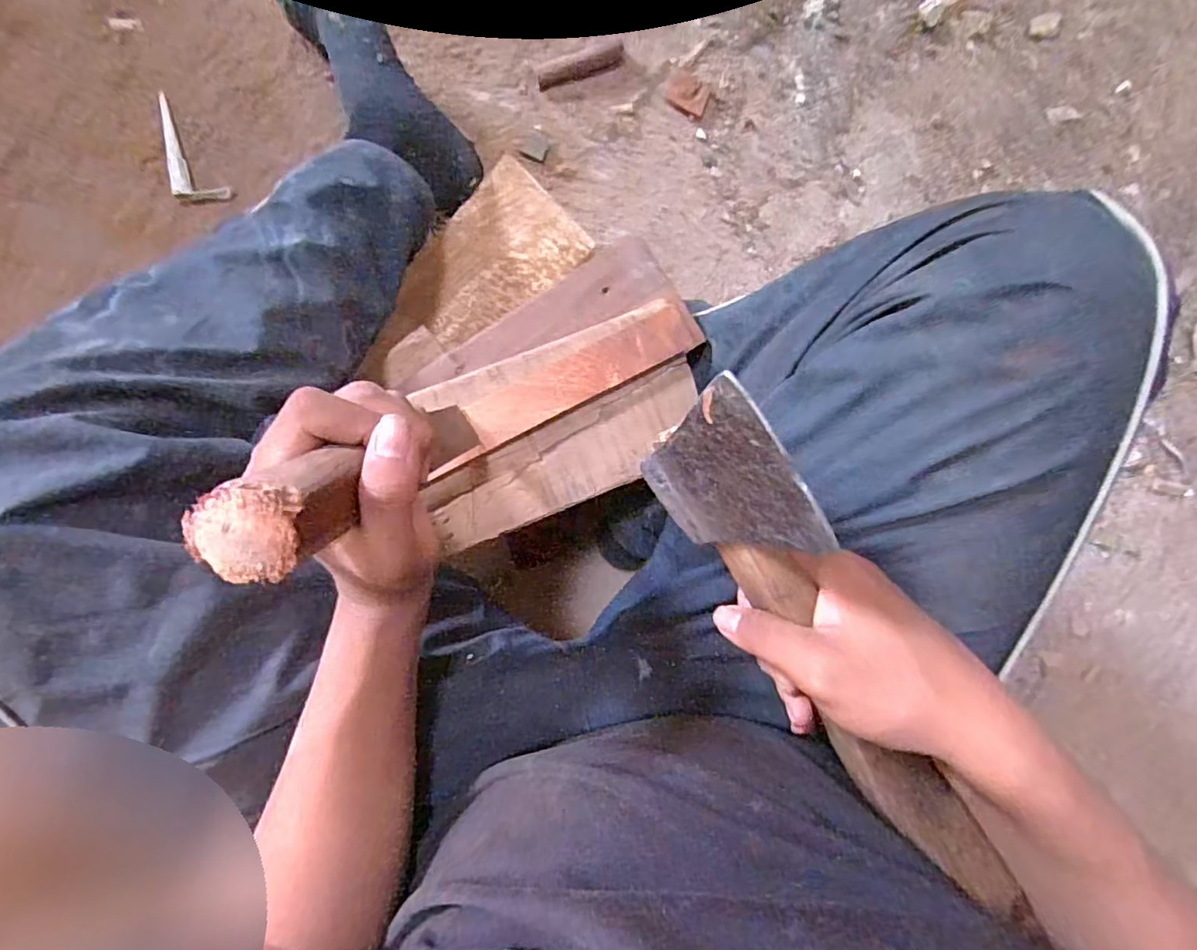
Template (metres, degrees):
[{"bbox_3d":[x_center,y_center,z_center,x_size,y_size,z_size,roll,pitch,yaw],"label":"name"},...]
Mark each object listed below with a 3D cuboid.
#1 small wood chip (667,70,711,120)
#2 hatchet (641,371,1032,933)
[{"bbox_3d":[0.101,-0.426,0.649,0.047,0.004,0.040,27,90,-10],"label":"small wood chip"},{"bbox_3d":[0.095,0.074,0.258,0.031,0.100,0.235,-31,90,-5],"label":"hatchet"}]

